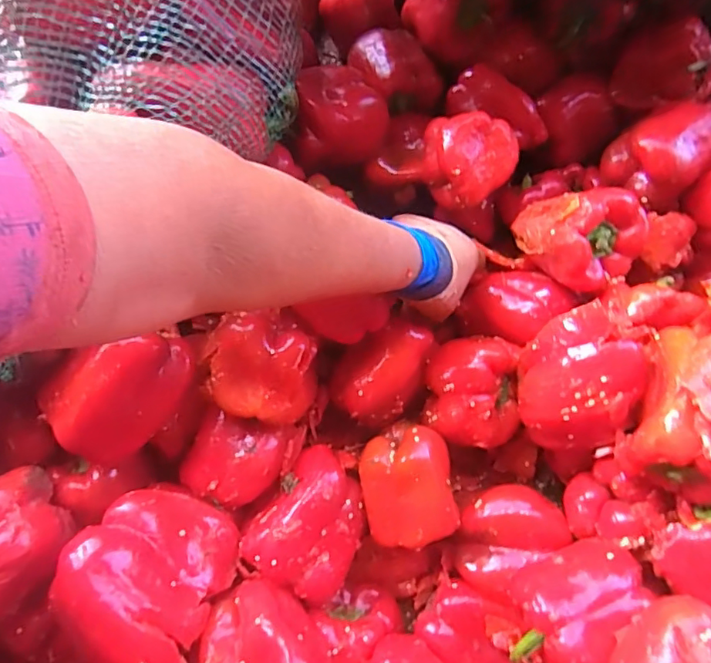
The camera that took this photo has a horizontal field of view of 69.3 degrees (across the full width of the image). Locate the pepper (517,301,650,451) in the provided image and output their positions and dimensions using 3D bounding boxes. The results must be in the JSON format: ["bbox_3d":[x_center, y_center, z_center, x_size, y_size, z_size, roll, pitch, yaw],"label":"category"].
[{"bbox_3d":[0.182,0.045,0.420,0.096,0.058,0.096,0,79,0],"label":"pepper"}]

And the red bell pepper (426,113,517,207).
[{"bbox_3d":[0.107,-0.155,0.490,0.087,0.072,0.072,5,79,1],"label":"red bell pepper"}]

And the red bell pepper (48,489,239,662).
[{"bbox_3d":[-0.160,0.195,0.394,0.106,0.099,0.124,23,80,5],"label":"red bell pepper"}]

